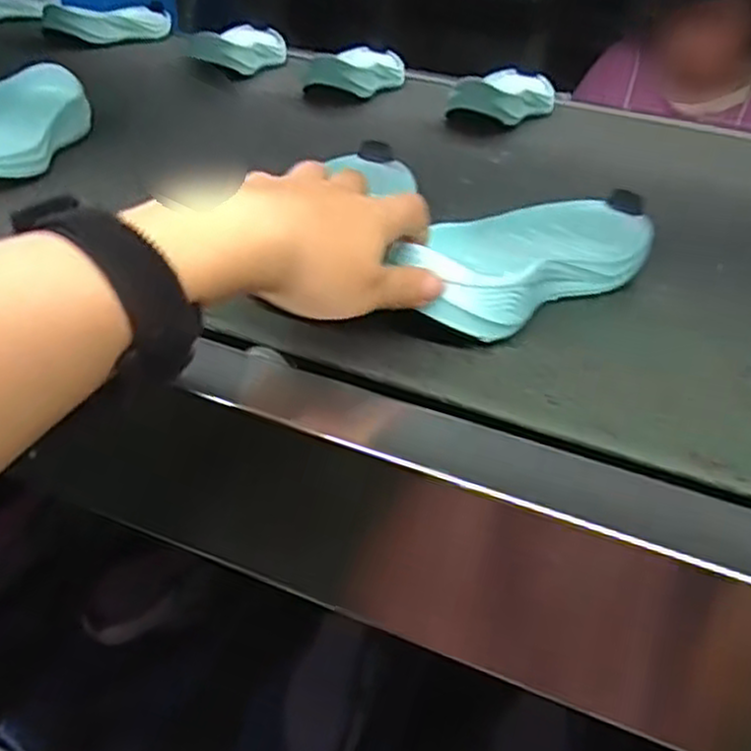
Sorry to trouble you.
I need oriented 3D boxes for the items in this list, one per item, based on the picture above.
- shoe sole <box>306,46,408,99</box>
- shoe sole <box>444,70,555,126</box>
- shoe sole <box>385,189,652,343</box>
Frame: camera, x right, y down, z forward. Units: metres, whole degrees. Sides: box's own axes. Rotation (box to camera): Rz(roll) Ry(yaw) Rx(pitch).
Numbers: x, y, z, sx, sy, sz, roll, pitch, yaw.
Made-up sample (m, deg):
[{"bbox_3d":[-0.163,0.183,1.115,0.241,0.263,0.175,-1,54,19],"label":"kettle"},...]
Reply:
[{"bbox_3d":[-0.014,-0.365,0.908,0.083,0.042,0.219,12,32,10],"label":"shoe sole"},{"bbox_3d":[0.154,-0.316,0.860,0.083,0.045,0.204,17,33,18],"label":"shoe sole"},{"bbox_3d":[0.093,-0.075,0.452,0.088,0.040,0.226,26,35,30],"label":"shoe sole"}]

